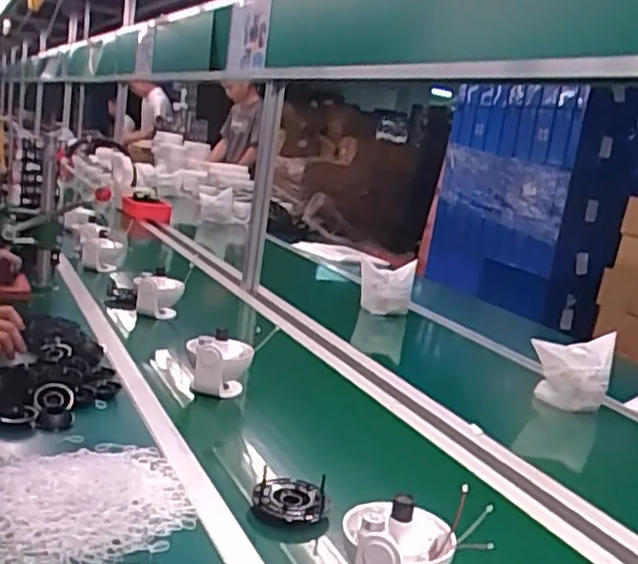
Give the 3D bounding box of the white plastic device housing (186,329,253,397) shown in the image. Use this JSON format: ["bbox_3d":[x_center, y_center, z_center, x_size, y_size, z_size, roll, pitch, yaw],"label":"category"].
[{"bbox_3d":[-0.177,0.151,1.260,0.102,0.118,0.076,7,11,2],"label":"white plastic device housing"}]

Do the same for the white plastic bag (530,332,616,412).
[{"bbox_3d":[0.507,0.185,1.440,0.158,0.147,0.064,11,12,19],"label":"white plastic bag"}]

